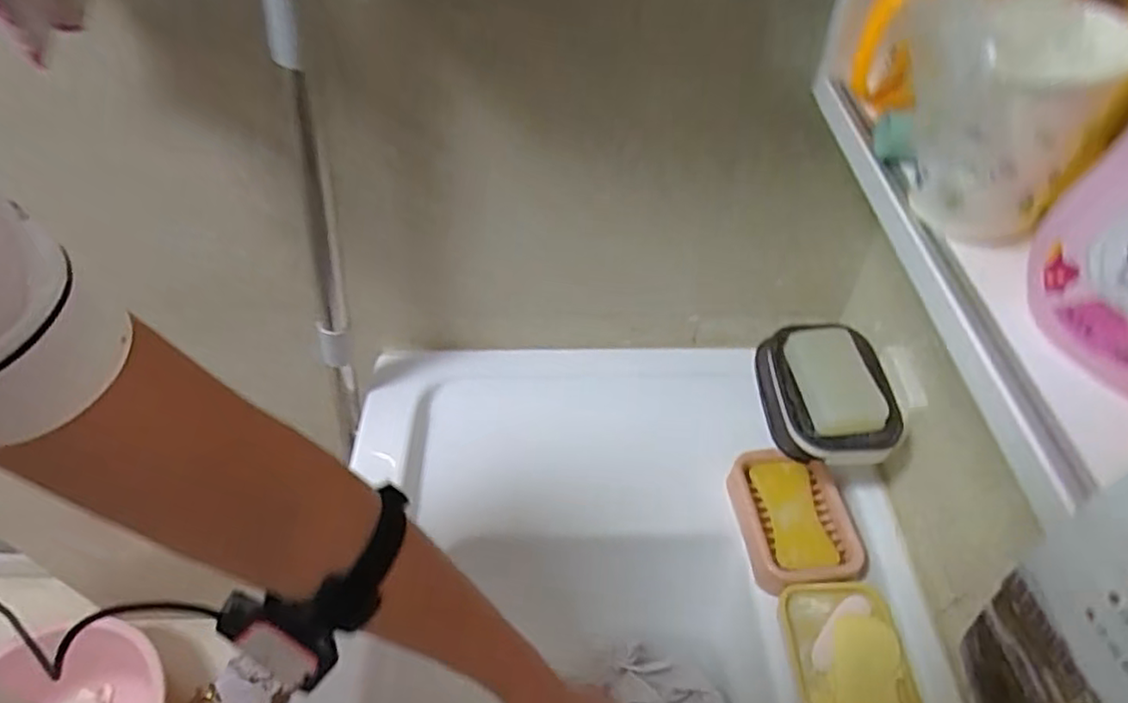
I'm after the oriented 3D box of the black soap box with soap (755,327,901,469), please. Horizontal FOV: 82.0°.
[{"bbox_3d":[0.217,0.030,0.534,0.096,0.043,0.128,2,46,2],"label":"black soap box with soap"}]

